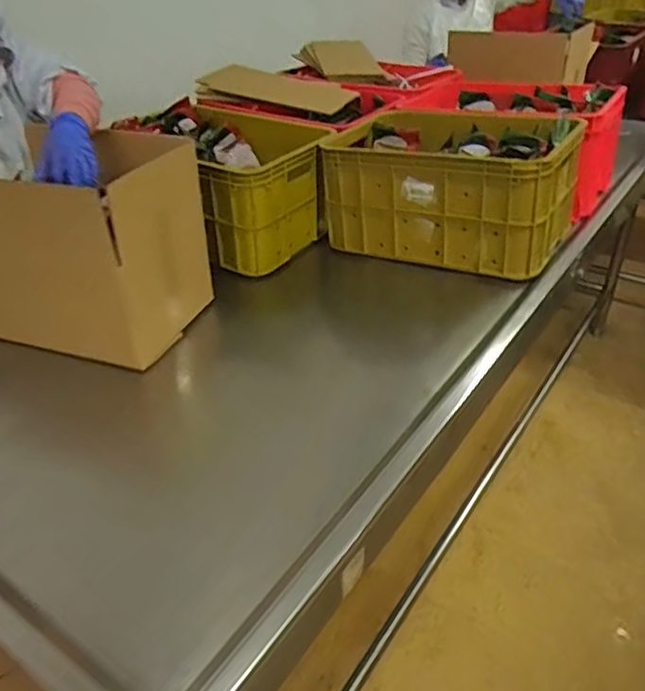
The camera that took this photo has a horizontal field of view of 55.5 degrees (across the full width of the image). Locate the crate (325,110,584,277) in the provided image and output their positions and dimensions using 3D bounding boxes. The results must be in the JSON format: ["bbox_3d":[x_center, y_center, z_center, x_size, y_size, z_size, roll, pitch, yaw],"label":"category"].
[{"bbox_3d":[0.294,-0.379,1.423,0.521,0.253,0.347,18,41,26],"label":"crate"}]

